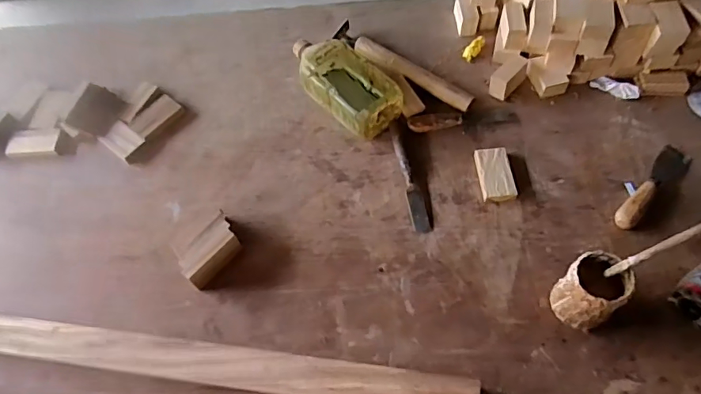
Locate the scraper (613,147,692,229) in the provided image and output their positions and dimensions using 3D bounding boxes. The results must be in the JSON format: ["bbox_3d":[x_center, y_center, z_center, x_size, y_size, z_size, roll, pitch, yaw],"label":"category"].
[{"bbox_3d":[0.427,-0.014,0.678,0.035,0.022,0.165,39,71,21],"label":"scraper"}]

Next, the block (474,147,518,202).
[{"bbox_3d":[0.211,-0.034,0.704,0.044,0.019,0.085,-5,62,2],"label":"block"}]

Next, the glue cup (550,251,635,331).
[{"bbox_3d":[0.284,0.112,0.575,0.063,0.100,0.068,-2,62,3],"label":"glue cup"}]

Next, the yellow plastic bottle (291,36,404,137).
[{"bbox_3d":[-0.015,-0.188,0.770,0.098,0.074,0.207,-40,67,-16],"label":"yellow plastic bottle"}]

